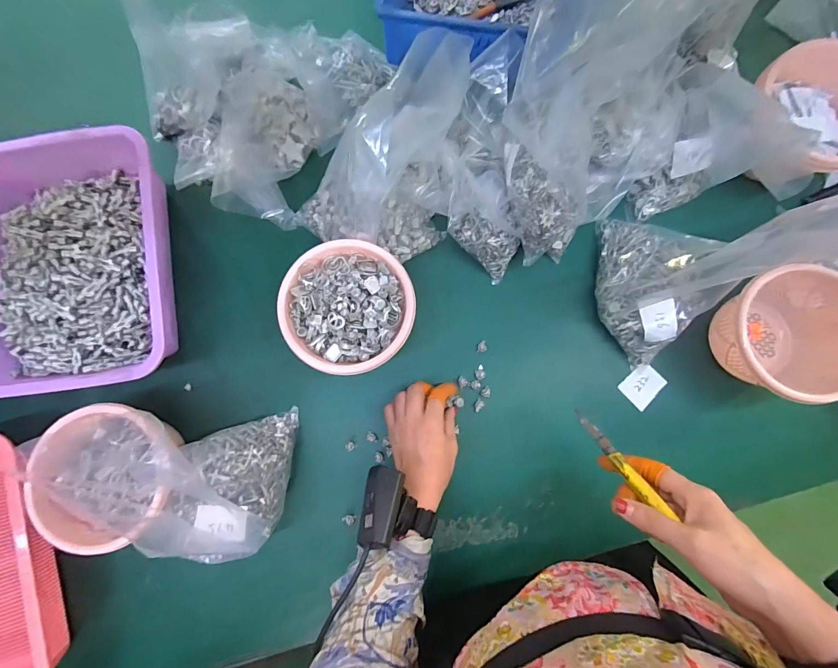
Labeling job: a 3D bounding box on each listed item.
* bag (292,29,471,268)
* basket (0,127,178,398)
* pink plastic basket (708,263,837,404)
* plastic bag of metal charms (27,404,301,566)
[{"bbox_3d":[-0.044,-0.224,0.473,0.187,0.105,0.228,16,84,1],"label":"bag"},{"bbox_3d":[-0.417,-0.092,0.476,0.223,0.084,0.318,-9,84,0],"label":"basket"},{"bbox_3d":[0.424,0.003,0.453,0.144,0.094,0.143,-8,84,-1],"label":"pink plastic basket"},{"bbox_3d":[-0.286,0.169,0.439,0.260,0.102,0.166,0,84,0],"label":"plastic bag of metal charms"}]

